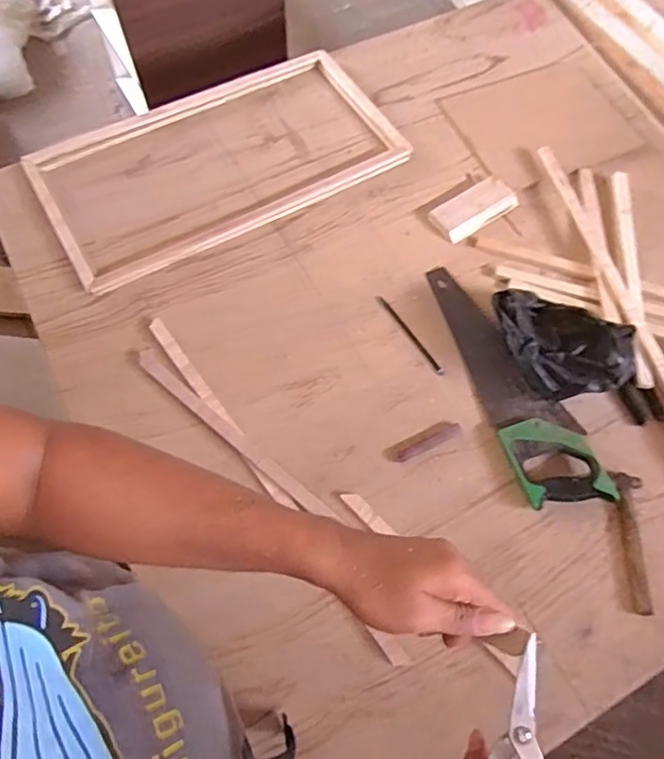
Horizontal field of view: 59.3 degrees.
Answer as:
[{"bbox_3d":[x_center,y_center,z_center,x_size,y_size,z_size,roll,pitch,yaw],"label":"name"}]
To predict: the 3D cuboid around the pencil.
[{"bbox_3d":[0.127,-0.074,0.951,0.013,0.005,0.172,-33,72,-12],"label":"pencil"}]

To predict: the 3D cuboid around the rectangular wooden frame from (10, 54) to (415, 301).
[{"bbox_3d":[-0.206,-0.416,1.087,0.647,0.041,0.350,-28,71,-11],"label":"rectangular wooden frame"}]

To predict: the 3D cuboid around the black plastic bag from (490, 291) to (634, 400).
[{"bbox_3d":[0.347,-0.058,0.895,0.168,0.088,0.187,-6,67,-3],"label":"black plastic bag"}]

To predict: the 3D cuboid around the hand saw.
[{"bbox_3d":[0.274,-0.010,0.900,0.113,0.037,0.429,-17,66,-8],"label":"hand saw"}]

